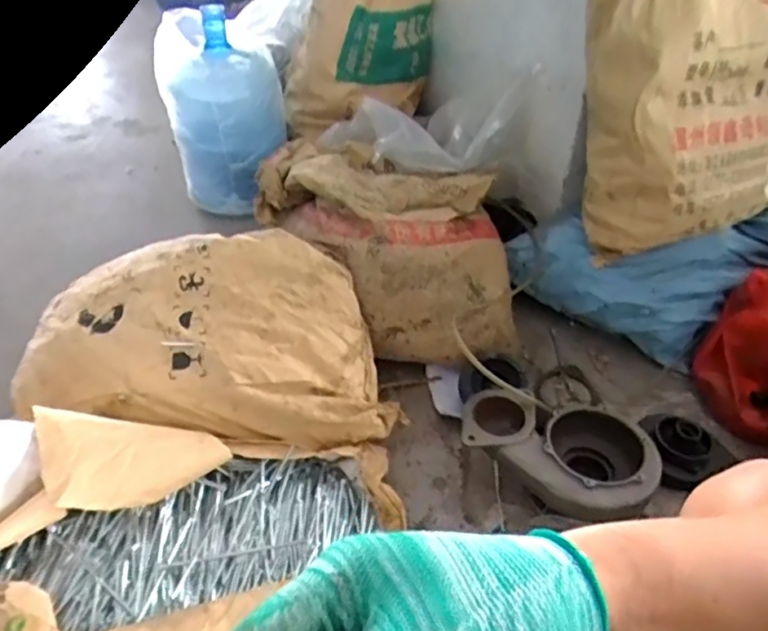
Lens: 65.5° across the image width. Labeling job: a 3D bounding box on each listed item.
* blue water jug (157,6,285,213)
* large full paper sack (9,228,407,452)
[{"bbox_3d":[-0.388,-0.483,1.471,0.275,0.433,0.262,-10,42,-15],"label":"blue water jug"},{"bbox_3d":[-0.274,0.060,0.952,0.580,0.264,0.270,2,40,2],"label":"large full paper sack"}]

